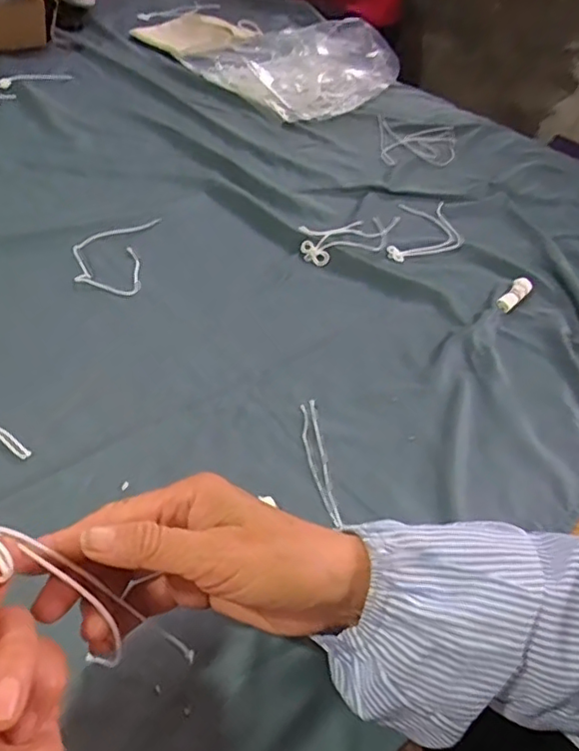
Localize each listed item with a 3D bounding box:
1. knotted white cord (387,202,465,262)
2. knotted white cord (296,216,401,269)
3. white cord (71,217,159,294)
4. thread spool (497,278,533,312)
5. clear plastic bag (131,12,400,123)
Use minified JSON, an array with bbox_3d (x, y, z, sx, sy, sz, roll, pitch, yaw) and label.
[{"bbox_3d":[0.170,-0.176,0.721,0.082,0.009,0.143,15,46,7],"label":"knotted white cord"},{"bbox_3d":[0.070,-0.163,0.686,0.132,0.015,0.065,-15,50,-21],"label":"knotted white cord"},{"bbox_3d":[-0.182,-0.131,0.610,0.069,0.010,0.124,2,46,-6],"label":"white cord"},{"bbox_3d":[0.243,-0.088,0.634,0.020,0.015,0.061,33,51,23],"label":"thread spool"},{"bbox_3d":[-0.045,-0.572,0.996,0.414,0.081,0.253,38,53,27],"label":"clear plastic bag"}]

